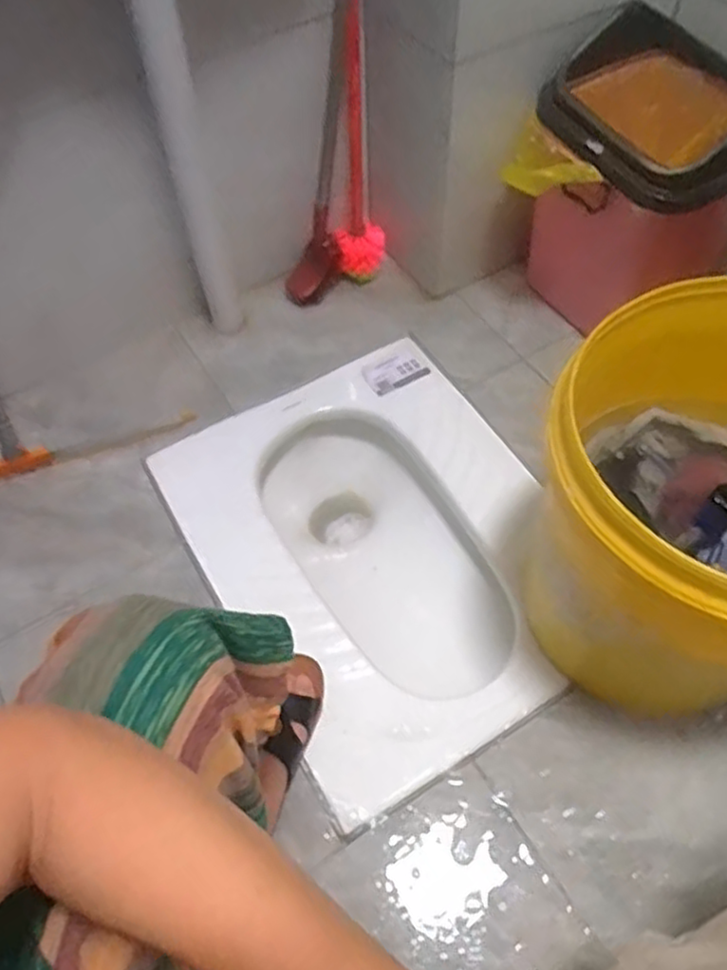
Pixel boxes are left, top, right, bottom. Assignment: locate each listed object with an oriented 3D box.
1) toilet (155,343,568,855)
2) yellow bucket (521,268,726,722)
[{"bbox_3d":[0.027,0.107,0.944,0.425,0.174,0.542,-28,61,-14],"label":"toilet"},{"bbox_3d":[0.338,0.026,0.683,0.359,0.355,0.310,-38,64,-20],"label":"yellow bucket"}]

